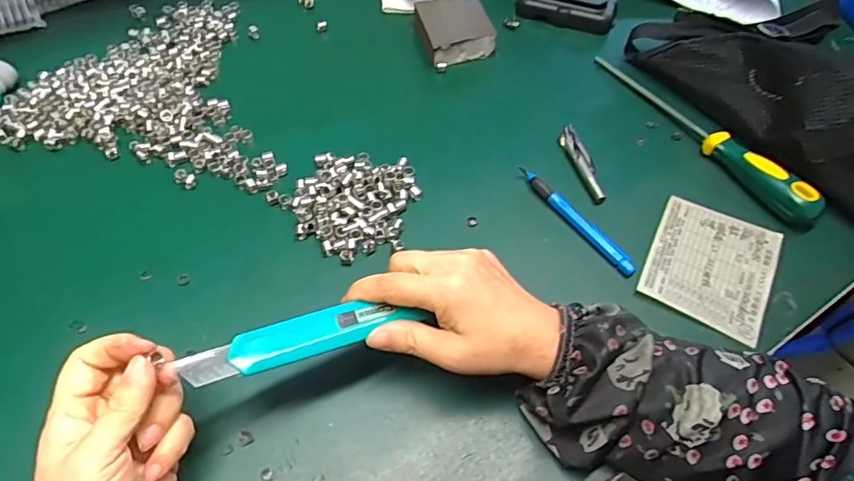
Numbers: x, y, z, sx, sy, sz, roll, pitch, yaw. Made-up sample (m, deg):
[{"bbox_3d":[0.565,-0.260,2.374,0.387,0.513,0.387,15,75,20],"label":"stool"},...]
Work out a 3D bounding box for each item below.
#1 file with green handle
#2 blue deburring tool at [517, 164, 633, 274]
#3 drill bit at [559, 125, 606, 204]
[{"bbox_3d":[0.240,-0.103,0.457,0.022,0.034,0.239,-24,60,-14],"label":"file with green handle"},{"bbox_3d":[0.118,-0.019,0.414,0.008,0.010,0.122,-32,63,-19],"label":"blue deburring tool"},{"bbox_3d":[0.134,-0.070,0.451,0.016,0.012,0.086,-11,58,-7],"label":"drill bit"}]

